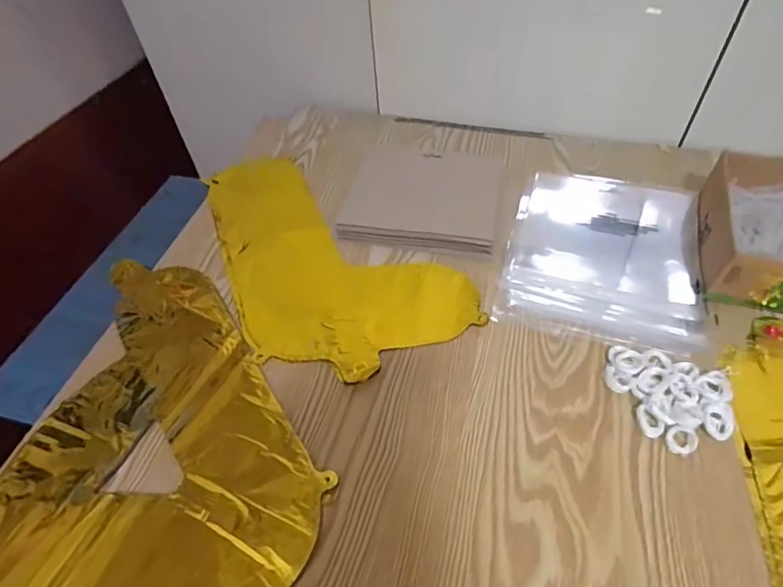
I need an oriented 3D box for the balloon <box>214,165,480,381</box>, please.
[{"bbox_3d":[-0.090,-0.063,0.599,0.232,0.011,0.395,-22,53,-15],"label":"balloon"}]

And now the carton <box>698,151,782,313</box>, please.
[{"bbox_3d":[0.419,-0.069,0.525,0.135,0.068,0.198,16,53,16],"label":"carton"}]

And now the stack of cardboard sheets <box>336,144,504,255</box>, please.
[{"bbox_3d":[0.041,-0.128,0.629,0.194,0.022,0.161,8,51,10],"label":"stack of cardboard sheets"}]

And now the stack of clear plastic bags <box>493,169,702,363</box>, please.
[{"bbox_3d":[0.253,-0.056,0.573,0.210,0.012,0.265,13,52,13],"label":"stack of clear plastic bags"}]

